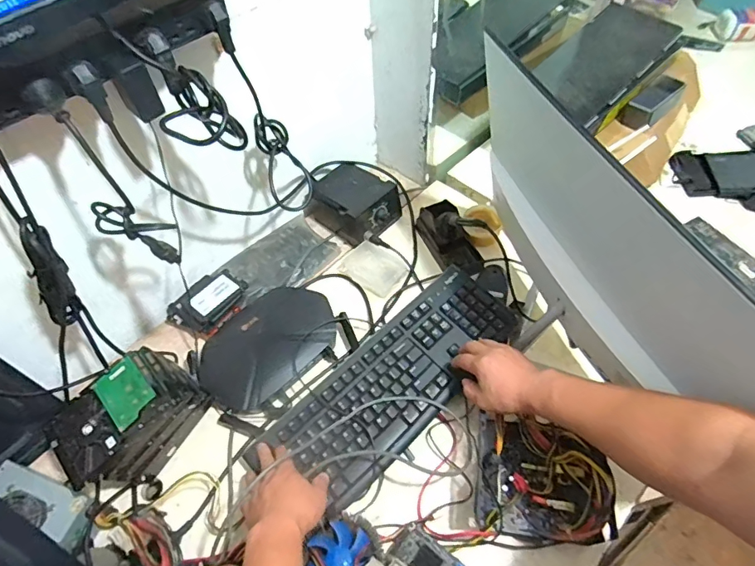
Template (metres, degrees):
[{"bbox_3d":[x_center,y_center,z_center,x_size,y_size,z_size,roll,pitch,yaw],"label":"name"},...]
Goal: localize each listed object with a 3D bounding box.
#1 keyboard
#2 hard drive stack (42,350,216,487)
[{"bbox_3d":[0.035,0.138,0.699,0.399,0.034,0.150,-41,63,-19],"label":"keyboard"},{"bbox_3d":[-0.329,0.186,0.633,0.108,0.141,0.168,37,65,24],"label":"hard drive stack"}]

